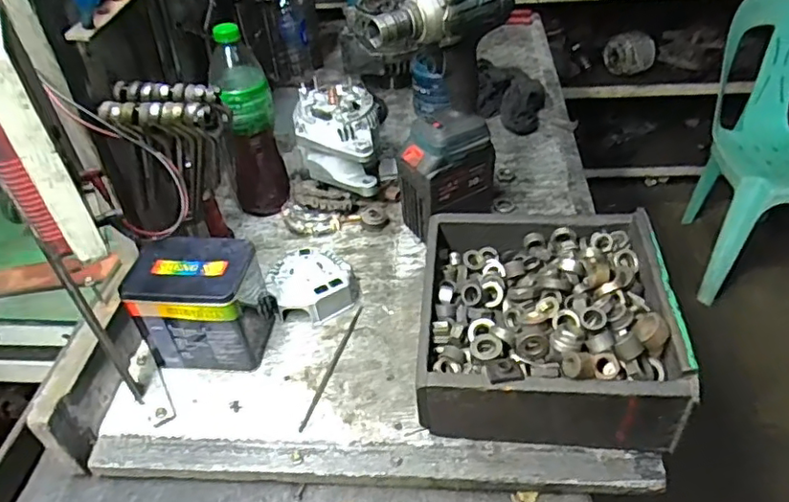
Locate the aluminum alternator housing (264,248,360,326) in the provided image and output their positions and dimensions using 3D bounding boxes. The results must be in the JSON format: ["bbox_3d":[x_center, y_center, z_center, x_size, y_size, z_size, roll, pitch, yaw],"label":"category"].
[{"bbox_3d":[-0.104,0.040,0.751,0.106,0.036,0.106,-3,41,2],"label":"aluminum alternator housing"}]

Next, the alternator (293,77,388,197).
[{"bbox_3d":[-0.079,-0.162,0.860,0.122,0.110,0.131,0,42,6],"label":"alternator"}]

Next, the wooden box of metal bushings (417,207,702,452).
[{"bbox_3d":[0.155,0.066,0.633,0.239,0.104,0.245,1,42,7],"label":"wooden box of metal bushings"}]

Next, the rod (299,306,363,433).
[{"bbox_3d":[-0.069,0.128,0.674,0.008,0.005,0.173,10,44,16],"label":"rod"}]

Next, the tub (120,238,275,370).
[{"bbox_3d":[-0.214,0.060,0.670,0.121,0.122,0.094,2,42,7],"label":"tub"}]

